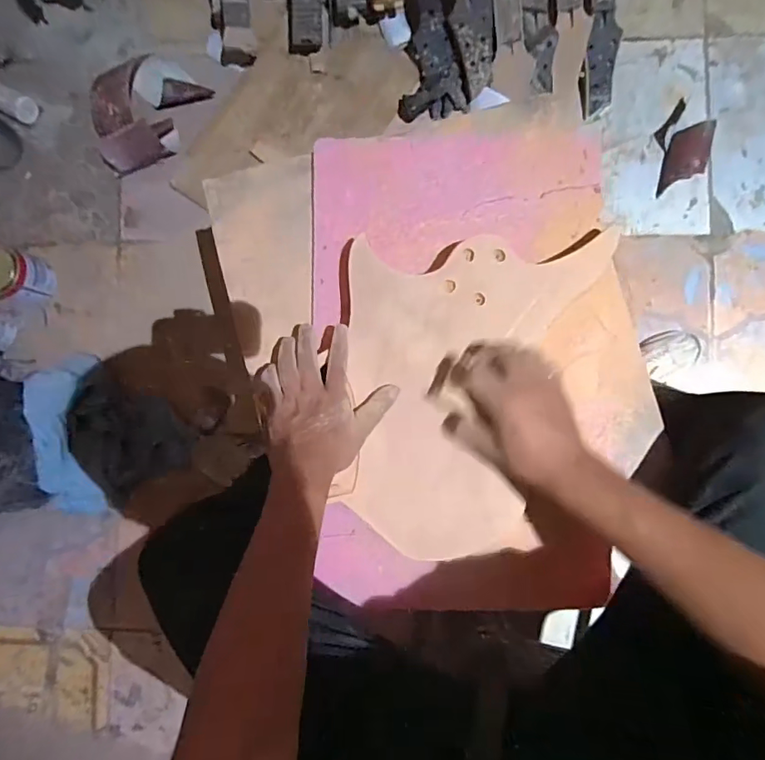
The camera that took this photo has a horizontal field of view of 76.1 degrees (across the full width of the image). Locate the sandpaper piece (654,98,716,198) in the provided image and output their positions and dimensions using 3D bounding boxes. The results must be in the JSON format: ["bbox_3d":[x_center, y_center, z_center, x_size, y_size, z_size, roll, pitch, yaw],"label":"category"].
[{"bbox_3d":[0.579,-0.456,0.940,0.103,0.038,0.176,-6,88,4],"label":"sandpaper piece"}]

